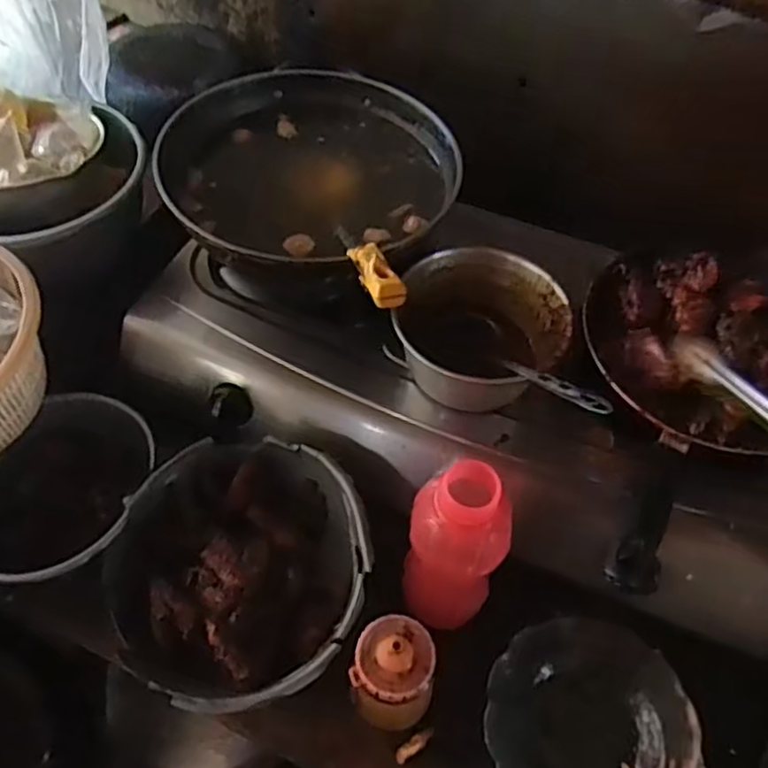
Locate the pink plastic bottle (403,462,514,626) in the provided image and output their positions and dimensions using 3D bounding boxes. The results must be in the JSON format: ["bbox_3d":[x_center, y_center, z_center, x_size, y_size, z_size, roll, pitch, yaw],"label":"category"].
[{"bbox_3d":[0.054,0.135,0.559,0.075,0.174,0.067,22,56,11],"label":"pink plastic bottle"}]

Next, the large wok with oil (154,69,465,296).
[{"bbox_3d":[-0.087,-0.220,0.750,0.291,0.108,0.249,-22,59,-18],"label":"large wok with oil"}]

